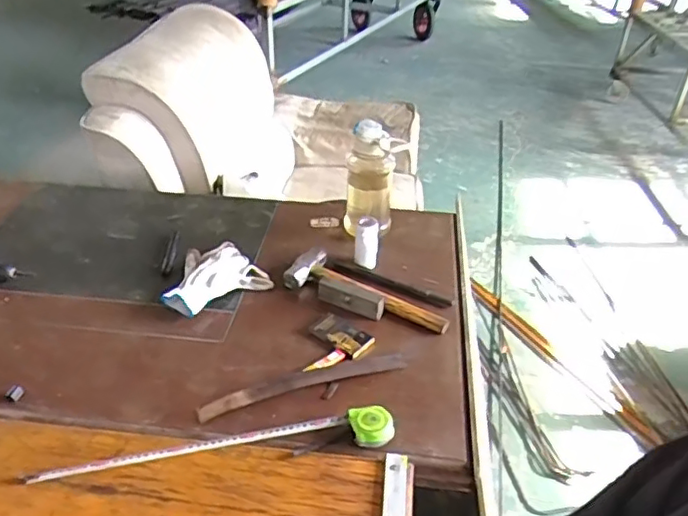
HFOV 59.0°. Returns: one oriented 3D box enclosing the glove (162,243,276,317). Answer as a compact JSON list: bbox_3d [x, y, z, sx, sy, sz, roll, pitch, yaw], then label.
[{"bbox_3d":[-0.259,0.039,1.167,0.190,0.046,0.149,-22,42,-30],"label":"glove"}]

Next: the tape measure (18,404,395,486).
[{"bbox_3d":[-0.181,0.258,0.853,0.507,0.043,0.065,-4,36,-8],"label":"tape measure"}]

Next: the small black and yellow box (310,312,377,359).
[{"bbox_3d":[-0.004,0.130,1.055,0.109,0.020,0.053,28,43,32],"label":"small black and yellow box"}]

